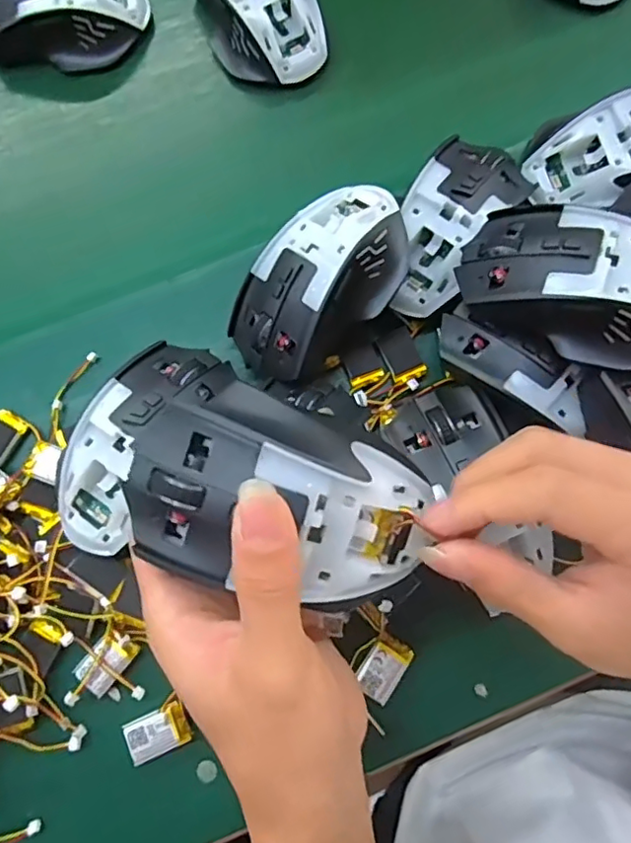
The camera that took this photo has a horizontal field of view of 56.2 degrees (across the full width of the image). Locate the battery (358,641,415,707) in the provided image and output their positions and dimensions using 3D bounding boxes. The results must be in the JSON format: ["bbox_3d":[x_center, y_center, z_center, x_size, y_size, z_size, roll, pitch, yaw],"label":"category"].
[{"bbox_3d":[0.036,0.129,0.306,0.019,0.004,0.030,31,81,8],"label":"battery"}]

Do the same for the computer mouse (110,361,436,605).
[{"bbox_3d":[-0.016,0.028,0.217,0.111,0.041,0.071,25,80,7],"label":"computer mouse"}]

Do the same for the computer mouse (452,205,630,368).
[{"bbox_3d":[0.130,-0.067,0.291,0.114,0.054,0.067,29,80,7],"label":"computer mouse"}]

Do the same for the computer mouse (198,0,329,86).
[{"bbox_3d":[-0.040,-0.270,0.386,0.073,0.038,0.096,-22,78,-3],"label":"computer mouse"}]

